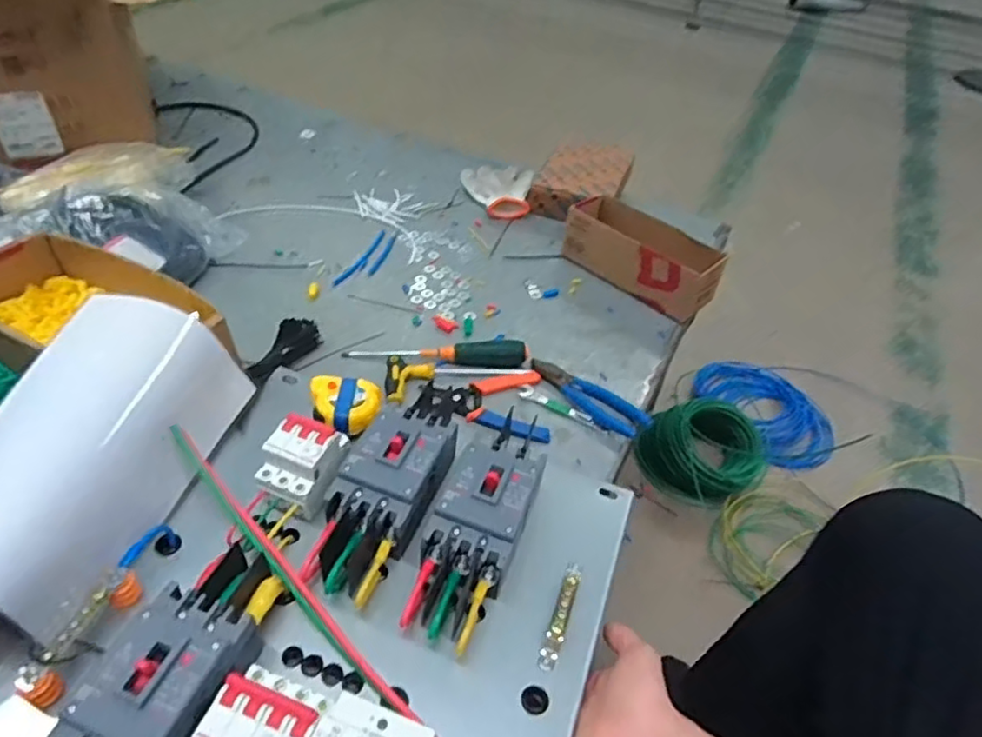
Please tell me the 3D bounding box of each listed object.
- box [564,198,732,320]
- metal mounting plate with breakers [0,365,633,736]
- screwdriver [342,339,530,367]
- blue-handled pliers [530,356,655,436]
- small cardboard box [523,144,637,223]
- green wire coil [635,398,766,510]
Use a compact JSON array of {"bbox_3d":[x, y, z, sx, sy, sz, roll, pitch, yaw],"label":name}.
[{"bbox_3d":[0.220,-0.166,0.941,0.102,0.086,0.234,-28,52,-31],"label":"box"},{"bbox_3d":[-0.129,0.201,0.509,0.404,0.084,0.496,17,44,13],"label":"metal mounting plate with breakers"},{"bbox_3d":[-0.066,-0.021,0.803,0.225,0.028,0.029,4,42,-2],"label":"screwdriver"},{"bbox_3d":[0.117,0.028,0.772,0.052,0.019,0.157,-27,52,-31],"label":"blue-handled pliers"},{"bbox_3d":[0.164,-0.333,1.136,0.146,0.059,0.223,16,43,11],"label":"small cardboard box"},{"bbox_3d":[0.413,0.146,1.229,0.213,0.122,0.197,1,38,-1],"label":"green wire coil"}]

